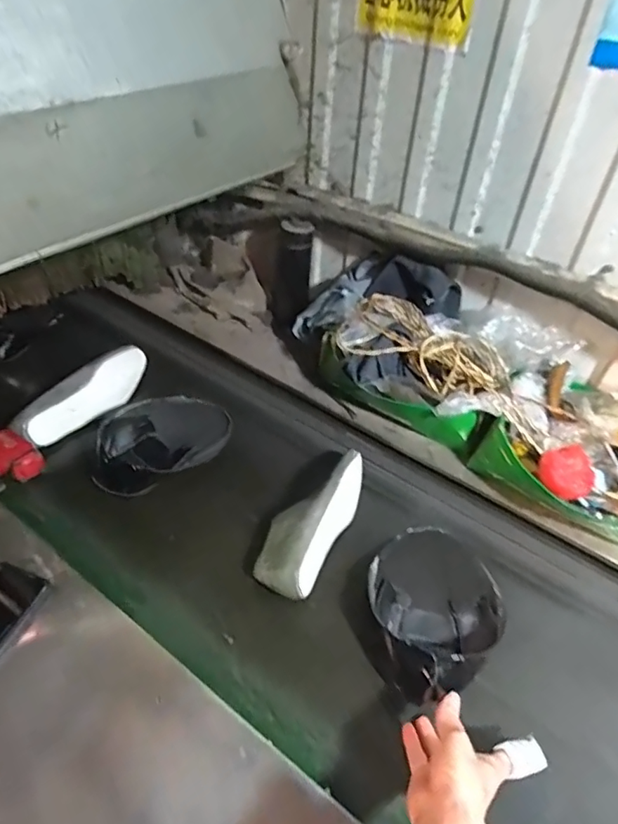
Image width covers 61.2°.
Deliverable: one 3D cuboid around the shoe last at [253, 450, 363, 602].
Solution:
[{"bbox_3d":[0.007,0.152,0.762,0.089,0.084,0.243,22,47,18],"label":"shoe last"}]

